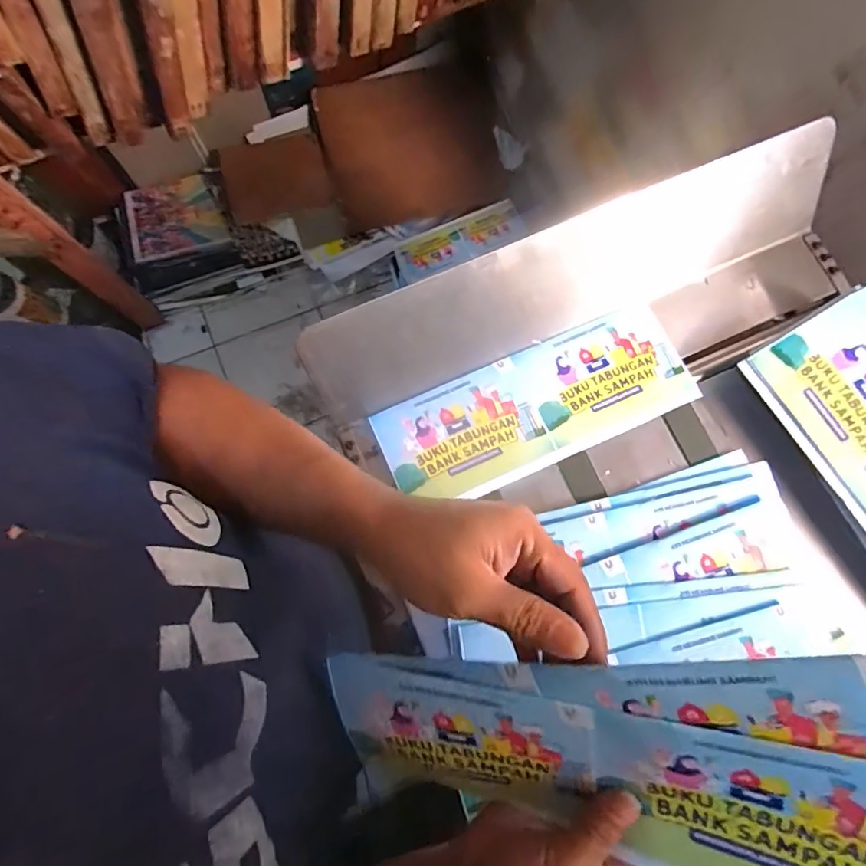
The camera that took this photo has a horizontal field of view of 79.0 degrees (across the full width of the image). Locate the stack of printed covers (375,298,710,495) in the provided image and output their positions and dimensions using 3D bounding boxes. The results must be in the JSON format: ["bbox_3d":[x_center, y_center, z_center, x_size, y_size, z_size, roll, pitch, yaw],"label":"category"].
[{"bbox_3d":[0.099,-0.025,0.515,0.302,0.011,0.115,-23,81,-4],"label":"stack of printed covers"}]

